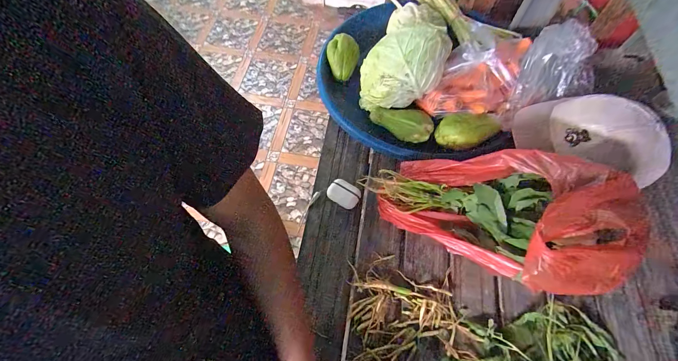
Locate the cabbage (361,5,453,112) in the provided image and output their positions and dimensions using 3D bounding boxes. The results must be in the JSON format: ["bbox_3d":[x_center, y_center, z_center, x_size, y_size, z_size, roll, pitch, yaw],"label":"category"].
[{"bbox_3d":[0.135,-0.250,0.597,0.158,0.118,0.184,15,64,8],"label":"cabbage"}]

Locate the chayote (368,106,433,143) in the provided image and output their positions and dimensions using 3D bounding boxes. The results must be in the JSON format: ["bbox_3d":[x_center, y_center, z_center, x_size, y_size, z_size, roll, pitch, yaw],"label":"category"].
[{"bbox_3d":[0.126,-0.120,0.592,0.128,0.043,0.048,24,65,13],"label":"chayote"}]

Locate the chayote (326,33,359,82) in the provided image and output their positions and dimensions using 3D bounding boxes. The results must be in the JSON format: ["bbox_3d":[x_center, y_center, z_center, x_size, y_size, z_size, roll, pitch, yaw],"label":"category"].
[{"bbox_3d":[0.008,-0.283,0.665,0.068,0.052,0.091,-8,63,-3],"label":"chayote"}]

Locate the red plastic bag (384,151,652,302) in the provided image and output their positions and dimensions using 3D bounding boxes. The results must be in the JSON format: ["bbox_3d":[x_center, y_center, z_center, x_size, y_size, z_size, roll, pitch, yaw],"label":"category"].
[{"bbox_3d":[0.244,0.050,0.454,0.328,0.165,0.187,23,66,12],"label":"red plastic bag"}]

